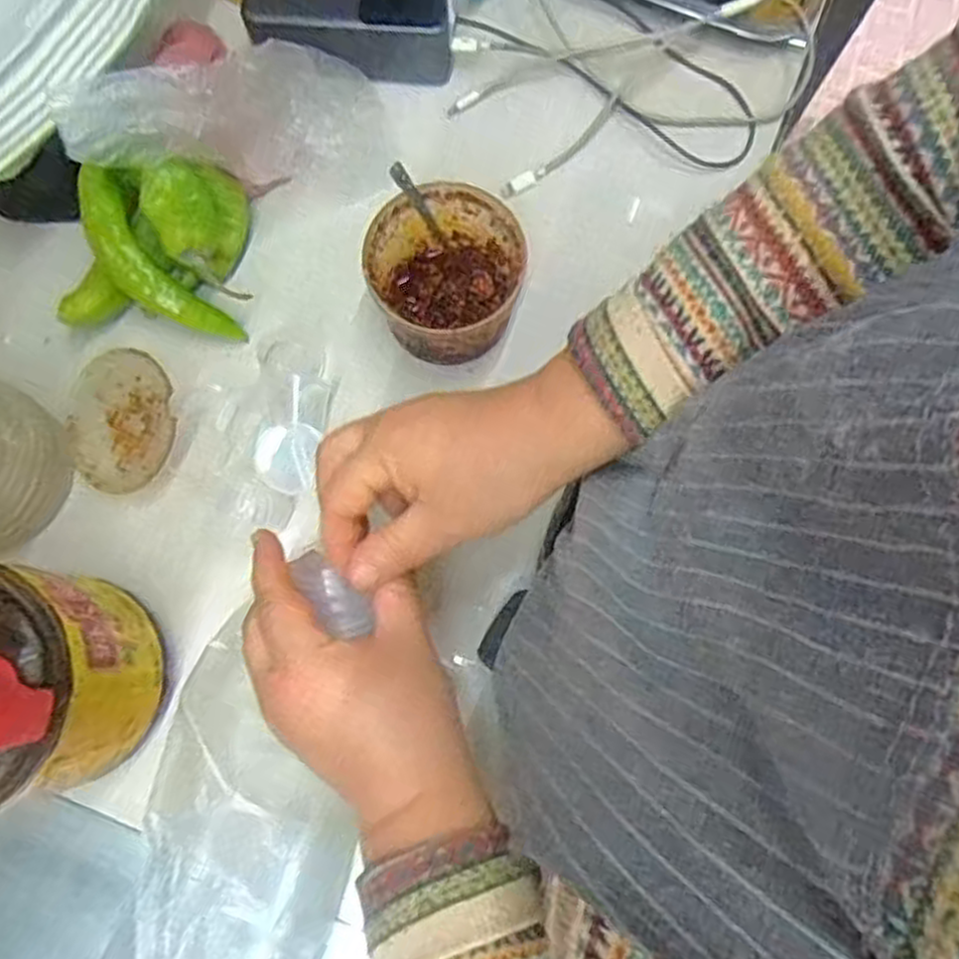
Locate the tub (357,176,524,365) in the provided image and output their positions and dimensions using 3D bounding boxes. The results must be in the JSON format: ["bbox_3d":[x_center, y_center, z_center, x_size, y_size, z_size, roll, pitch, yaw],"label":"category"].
[{"bbox_3d":[-0.017,-0.120,0.466,0.081,0.069,0.084,0,78,-1],"label":"tub"}]

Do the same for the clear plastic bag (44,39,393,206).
[{"bbox_3d":[-0.139,-0.213,0.455,0.193,0.072,0.080,-14,77,-35],"label":"clear plastic bag"}]

